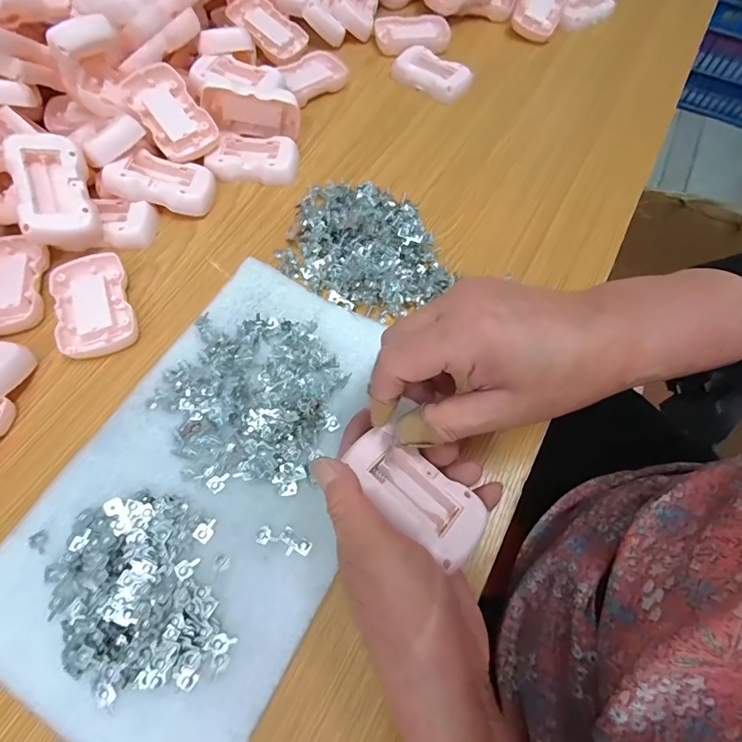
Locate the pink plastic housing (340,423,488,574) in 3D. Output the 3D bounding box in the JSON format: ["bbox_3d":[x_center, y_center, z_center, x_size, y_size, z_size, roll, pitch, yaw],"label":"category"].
[{"bbox_3d":[0.024,0.069,0.235,0.081,0.021,0.042,39,51,16],"label":"pink plastic housing"}]

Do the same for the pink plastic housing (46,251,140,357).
[{"bbox_3d":[-0.218,-0.053,0.327,0.052,0.010,0.089,-19,68,-10],"label":"pink plastic housing"}]

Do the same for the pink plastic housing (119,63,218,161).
[{"bbox_3d":[-0.185,-0.238,0.383,0.051,0.015,0.088,-38,91,-14],"label":"pink plastic housing"}]

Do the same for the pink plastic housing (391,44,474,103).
[{"bbox_3d":[0.070,-0.330,0.462,0.083,0.018,0.047,41,71,15],"label":"pink plastic housing"}]

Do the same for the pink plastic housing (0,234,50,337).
[{"bbox_3d":[-0.289,-0.070,0.329,0.055,0.013,0.088,-10,67,-6],"label":"pink plastic housing"}]

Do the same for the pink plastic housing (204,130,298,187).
[{"bbox_3d":[-0.112,-0.205,0.401,0.080,0.016,0.050,8,66,2],"label":"pink plastic housing"}]

